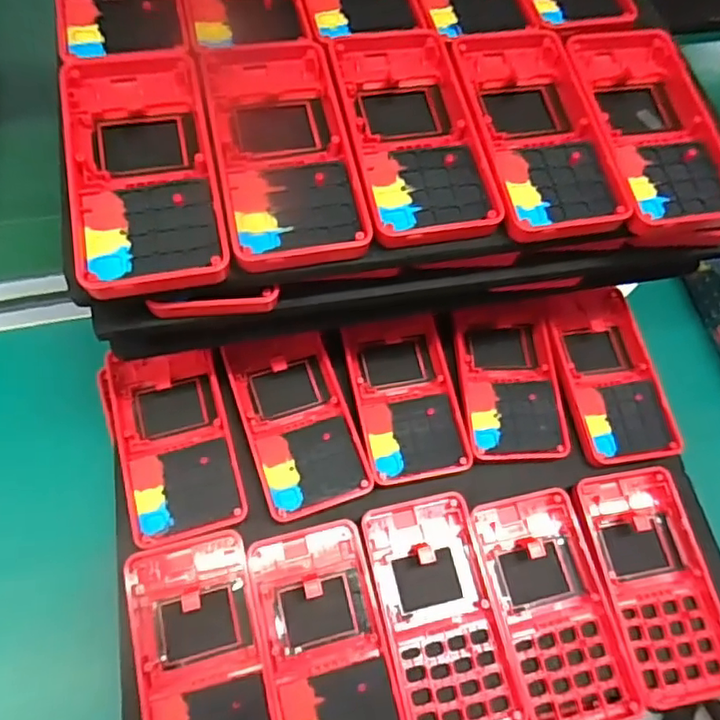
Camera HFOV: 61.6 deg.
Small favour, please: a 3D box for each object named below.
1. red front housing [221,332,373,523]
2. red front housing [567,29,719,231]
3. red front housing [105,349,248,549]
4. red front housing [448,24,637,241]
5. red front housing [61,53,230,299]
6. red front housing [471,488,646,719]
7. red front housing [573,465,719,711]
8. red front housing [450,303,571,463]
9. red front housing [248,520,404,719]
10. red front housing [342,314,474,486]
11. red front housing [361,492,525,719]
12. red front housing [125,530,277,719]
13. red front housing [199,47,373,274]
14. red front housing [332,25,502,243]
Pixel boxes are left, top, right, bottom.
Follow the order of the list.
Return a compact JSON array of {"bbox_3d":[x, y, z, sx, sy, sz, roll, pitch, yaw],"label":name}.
[{"bbox_3d":[-0.039,0.033,0.367,0.061,0.010,0.118,-16,66,-13],"label":"red front housing"},{"bbox_3d":[0.153,-0.126,0.321,0.065,0.021,0.129,-6,65,-9],"label":"red front housing"},{"bbox_3d":[-0.108,0.046,0.353,0.062,0.011,0.115,-13,66,-12],"label":"red front housing"},{"bbox_3d":[0.089,-0.120,0.312,0.063,0.017,0.128,-8,65,-10],"label":"red front housing"},{"bbox_3d":[-0.099,-0.089,0.276,0.062,0.017,0.125,-10,65,-10],"label":"red front housing"},{"bbox_3d":[0.106,0.137,0.336,0.063,0.017,0.123,-8,65,-9],"label":"red front housing"},{"bbox_3d":[0.166,0.125,0.345,0.063,0.019,0.123,-8,65,-9],"label":"red front housing"},{"bbox_3d":[0.096,0.011,0.389,0.063,0.008,0.108,-1,64,-6],"label":"red front housing"},{"bbox_3d":[-0.017,0.150,0.315,0.061,0.015,0.122,-11,65,-11],"label":"red front housing"},{"bbox_3d":[0.029,0.022,0.379,0.062,0.009,0.106,-9,65,-10],"label":"red front housing"},{"bbox_3d":[0.042,0.138,0.329,0.061,0.016,0.123,-9,65,-10],"label":"red front housing"},{"bbox_3d":[-0.080,0.153,0.306,0.062,0.015,0.120,-11,65,-11],"label":"red front housing"},{"bbox_3d":[-0.037,-0.101,0.288,0.061,0.016,0.126,-10,65,-8],"label":"red front housing"},{"bbox_3d":[0.025,-0.115,0.302,0.062,0.016,0.127,-8,65,-10],"label":"red front housing"}]

